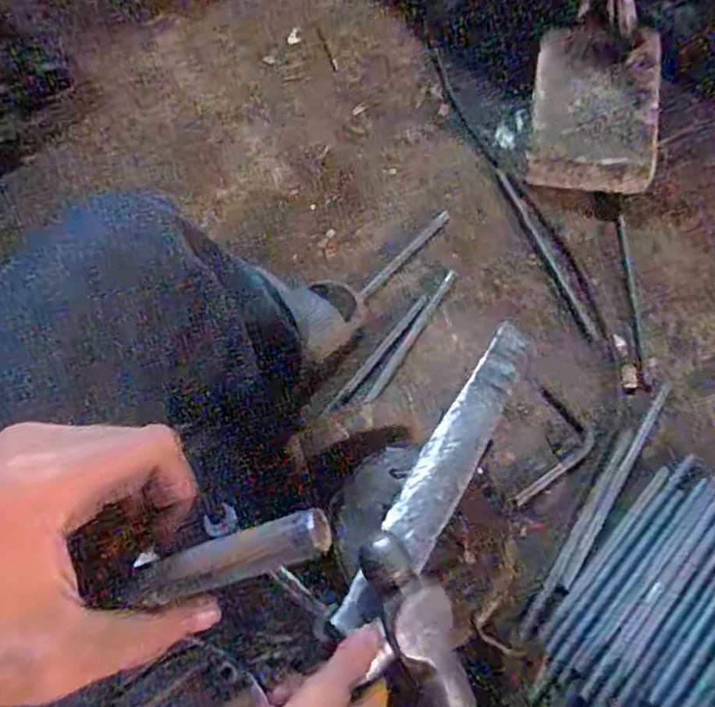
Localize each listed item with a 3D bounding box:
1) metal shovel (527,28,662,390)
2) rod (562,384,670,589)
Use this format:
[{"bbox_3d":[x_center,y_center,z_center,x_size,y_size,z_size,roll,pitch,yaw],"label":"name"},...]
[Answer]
[{"bbox_3d":[0.406,-0.270,1.011,0.221,0.088,0.632,-4,77,1],"label":"metal shovel"},{"bbox_3d":[0.361,0.173,0.855,0.019,0.007,0.332,30,70,16],"label":"rod"}]

